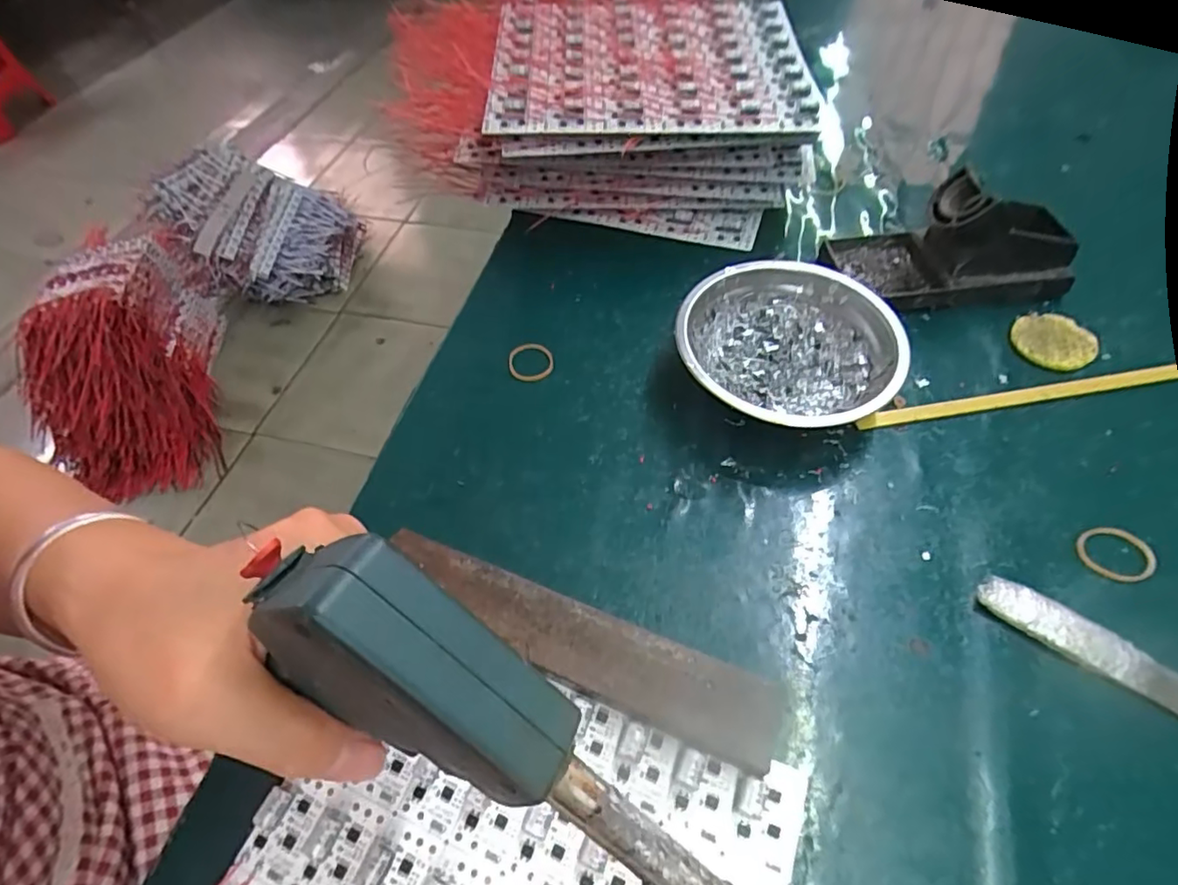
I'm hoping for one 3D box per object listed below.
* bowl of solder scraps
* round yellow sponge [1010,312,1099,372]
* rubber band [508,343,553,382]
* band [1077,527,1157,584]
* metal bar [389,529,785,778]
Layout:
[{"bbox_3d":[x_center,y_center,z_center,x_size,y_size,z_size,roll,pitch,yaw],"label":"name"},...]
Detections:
[{"bbox_3d":[0.117,-0.053,0.346,0.124,0.041,0.125,-1,55,2],"label":"bowl of solder scraps"},{"bbox_3d":[0.292,-0.064,0.366,0.045,0.004,0.045,-1,55,2],"label":"round yellow sponge"},{"bbox_3d":[-0.038,-0.053,0.382,0.029,0.004,0.031,-5,59,8],"label":"rubber band"},{"bbox_3d":[0.261,0.054,0.287,0.033,0.004,0.028,17,58,14],"label":"band"},{"bbox_3d":[-0.009,0.093,0.267,0.189,0.018,0.036,17,58,14],"label":"metal bar"}]

